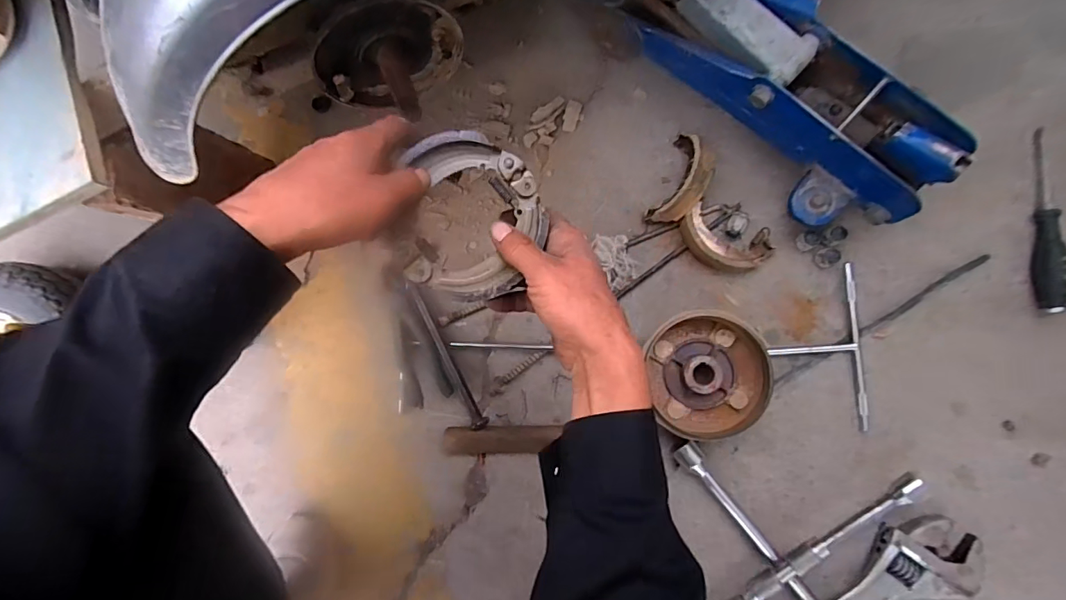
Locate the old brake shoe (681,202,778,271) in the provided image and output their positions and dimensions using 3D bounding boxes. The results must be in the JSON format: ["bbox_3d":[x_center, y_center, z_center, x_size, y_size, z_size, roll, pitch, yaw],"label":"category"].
[{"bbox_3d":[0.232,-0.071,0.585,0.110,0.025,0.064,21,87,4],"label":"old brake shoe"}]

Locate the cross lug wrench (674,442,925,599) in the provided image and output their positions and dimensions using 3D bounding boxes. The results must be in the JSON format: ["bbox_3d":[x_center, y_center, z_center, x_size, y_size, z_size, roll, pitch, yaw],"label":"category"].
[{"bbox_3d":[0.283,0.295,0.536,0.250,0.042,0.232,6,86,3],"label":"cross lug wrench"}]

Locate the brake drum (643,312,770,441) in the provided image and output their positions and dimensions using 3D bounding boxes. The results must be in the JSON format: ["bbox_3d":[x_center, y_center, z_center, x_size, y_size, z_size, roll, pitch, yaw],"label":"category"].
[{"bbox_3d":[0.193,0.084,0.563,0.135,0.064,0.138,-12,85,2],"label":"brake drum"}]

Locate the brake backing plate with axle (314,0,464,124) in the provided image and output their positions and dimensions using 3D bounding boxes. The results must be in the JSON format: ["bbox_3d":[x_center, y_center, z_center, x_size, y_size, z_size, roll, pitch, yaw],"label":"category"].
[{"bbox_3d":[-0.127,-0.209,0.460,0.135,0.122,0.065,-23,85,1],"label":"brake backing plate with axle"}]

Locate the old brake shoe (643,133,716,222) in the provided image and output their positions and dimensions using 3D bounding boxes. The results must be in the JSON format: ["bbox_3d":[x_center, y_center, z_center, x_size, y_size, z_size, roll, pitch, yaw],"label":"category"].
[{"bbox_3d":[0.182,-0.144,0.586,0.051,0.053,0.112,23,87,4],"label":"old brake shoe"}]

